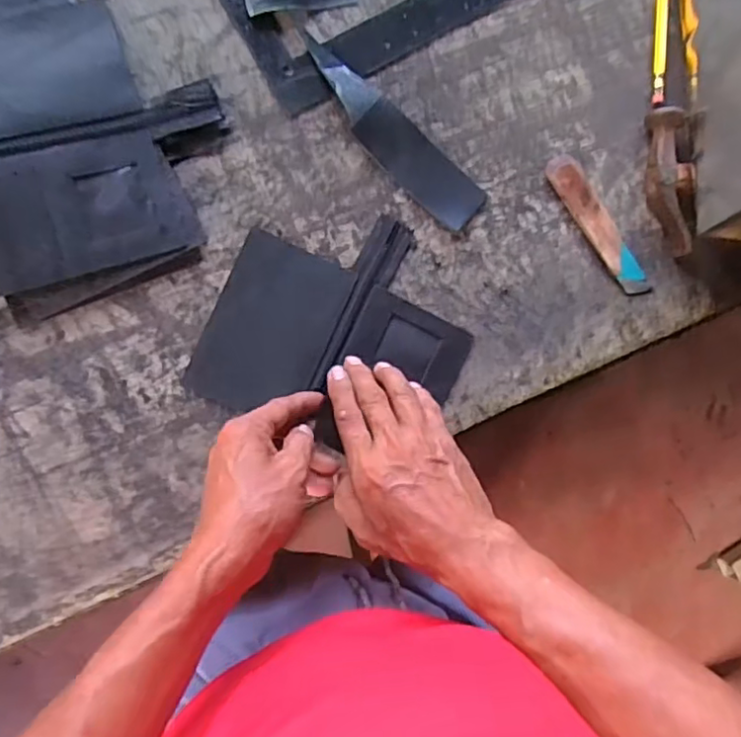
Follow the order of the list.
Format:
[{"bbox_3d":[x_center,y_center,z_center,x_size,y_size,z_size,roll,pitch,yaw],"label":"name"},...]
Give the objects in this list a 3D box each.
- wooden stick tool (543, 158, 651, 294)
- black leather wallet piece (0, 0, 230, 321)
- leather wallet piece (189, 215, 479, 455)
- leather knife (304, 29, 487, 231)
[{"bbox_3d":[0.189,-0.117,0.509,0.031,0.012,0.132,-31,93,-9],"label":"wooden stick tool"},{"bbox_3d":[-0.202,-0.163,0.442,0.182,0.024,0.209,-21,91,-9],"label":"black leather wallet piece"},{"bbox_3d":[-0.018,-0.033,0.481,0.188,0.007,0.174,22,84,-8],"label":"leather wallet piece"},{"bbox_3d":[0.016,-0.184,0.483,0.181,0.014,0.041,44,82,-5],"label":"leather knife"}]

